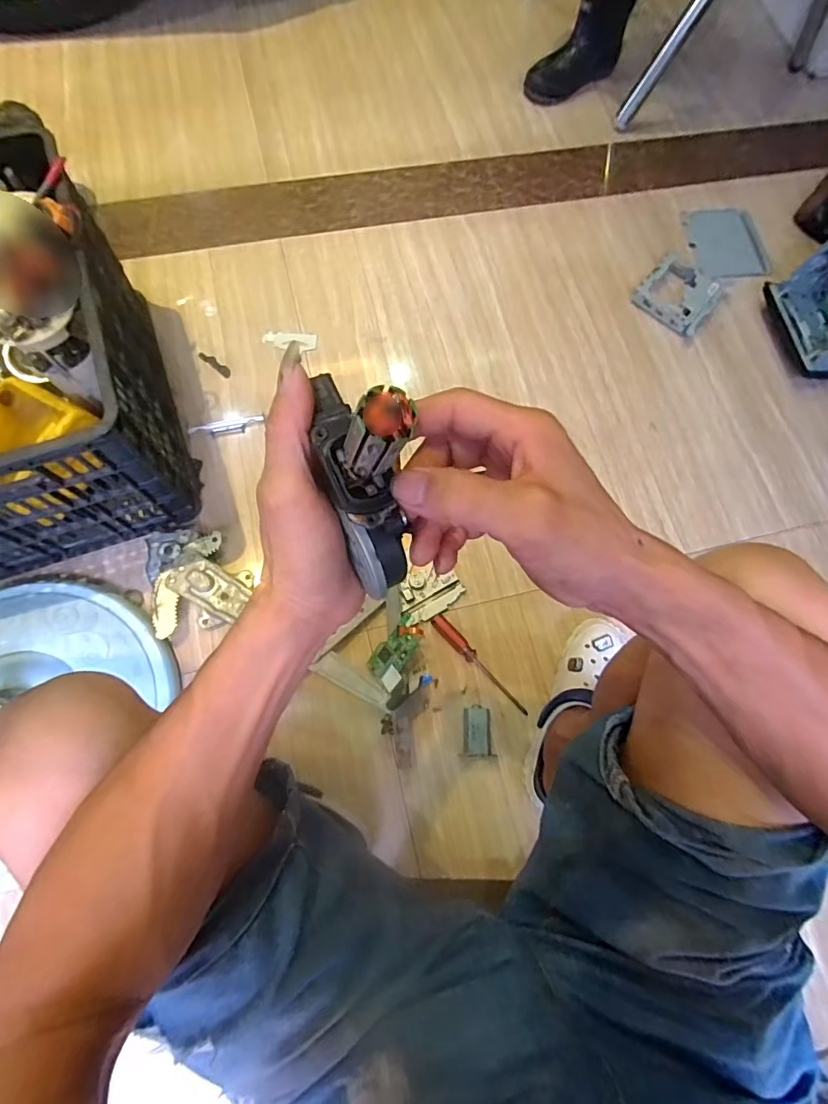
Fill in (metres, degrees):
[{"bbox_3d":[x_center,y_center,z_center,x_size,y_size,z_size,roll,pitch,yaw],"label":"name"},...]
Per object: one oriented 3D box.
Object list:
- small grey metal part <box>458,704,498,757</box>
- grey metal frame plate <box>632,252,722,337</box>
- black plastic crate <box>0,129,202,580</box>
[{"bbox_3d":[0.093,0.261,0.720,0.045,0.030,0.071,0,75,-2],"label":"small grey metal part"},{"bbox_3d":[0.503,-0.494,0.944,0.136,0.033,0.124,38,77,8],"label":"grey metal frame plate"},{"bbox_3d":[-0.579,-0.271,0.705,0.356,0.287,0.520,-21,77,-7],"label":"black plastic crate"}]

